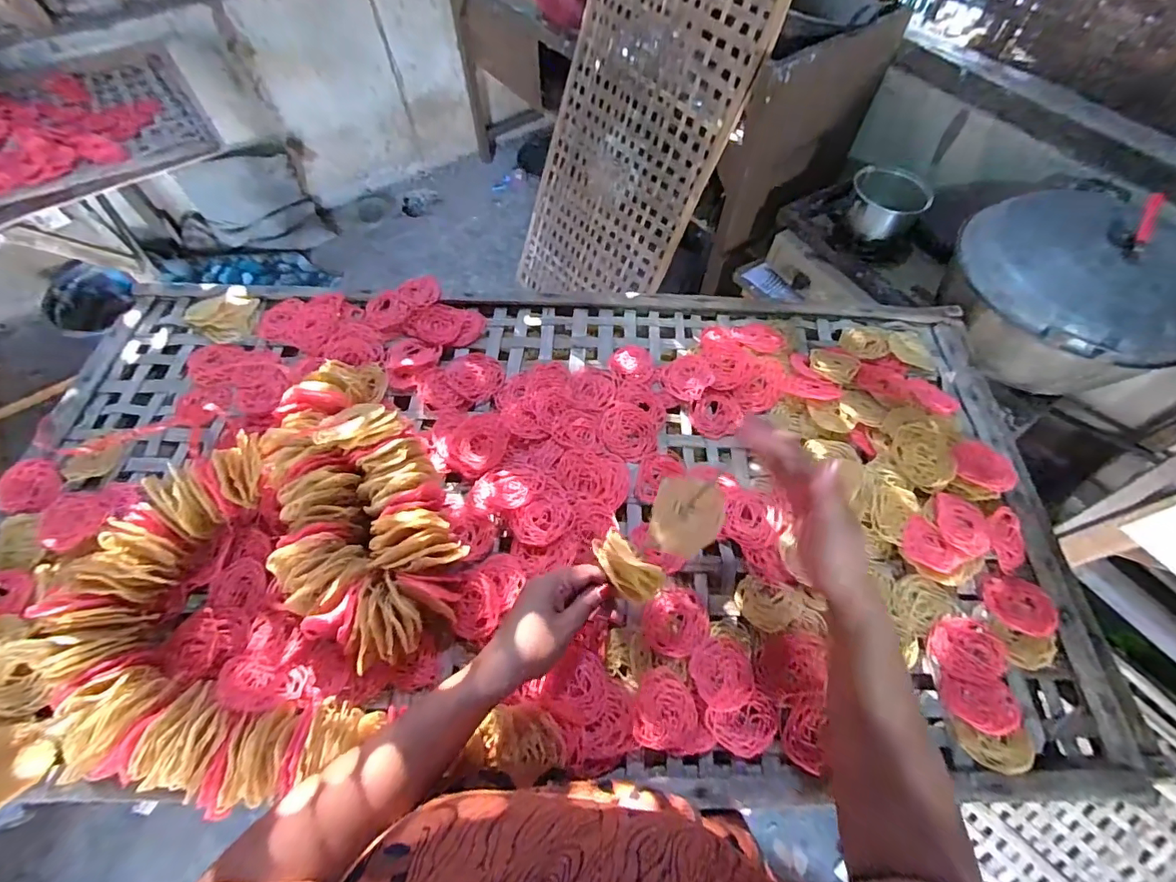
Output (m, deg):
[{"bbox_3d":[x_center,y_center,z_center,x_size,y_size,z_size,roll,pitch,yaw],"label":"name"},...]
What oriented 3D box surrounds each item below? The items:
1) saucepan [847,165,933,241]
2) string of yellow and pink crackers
[{"bbox_3d":[0.761,-0.605,1.284,0.191,0.104,0.158,30,65,16],"label":"saucepan"},{"bbox_3d":[-0.291,0.120,0.478,0.319,0.087,0.365,39,67,19],"label":"string of yellow and pink crackers"}]

